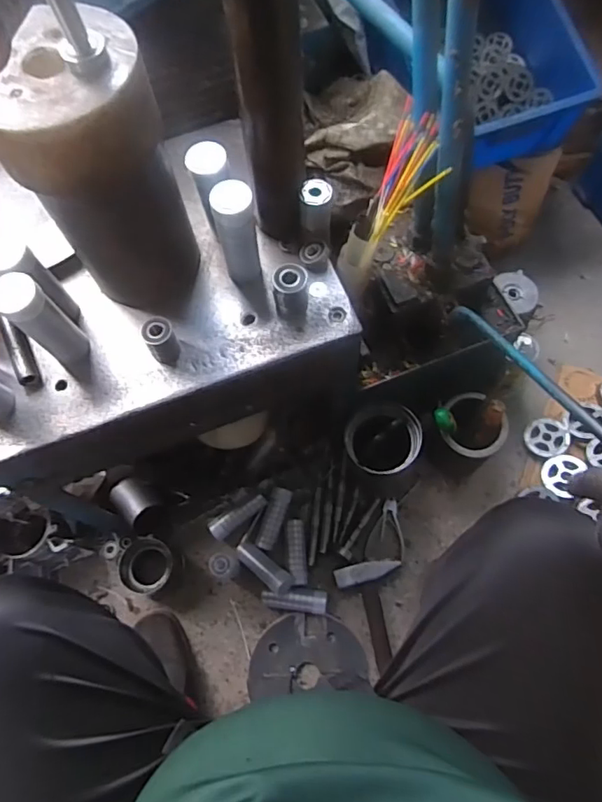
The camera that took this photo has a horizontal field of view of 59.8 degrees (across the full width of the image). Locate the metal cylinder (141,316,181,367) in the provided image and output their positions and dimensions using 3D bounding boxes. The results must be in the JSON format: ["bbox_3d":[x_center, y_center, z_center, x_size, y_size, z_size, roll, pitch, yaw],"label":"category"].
[{"bbox_3d":[-0.154,-0.067,0.580,0.031,0.051,0.030,-29,69,-9],"label":"metal cylinder"}]

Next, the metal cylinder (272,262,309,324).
[{"bbox_3d":[-0.011,-0.125,0.599,0.038,0.053,0.048,-5,67,0],"label":"metal cylinder"}]

